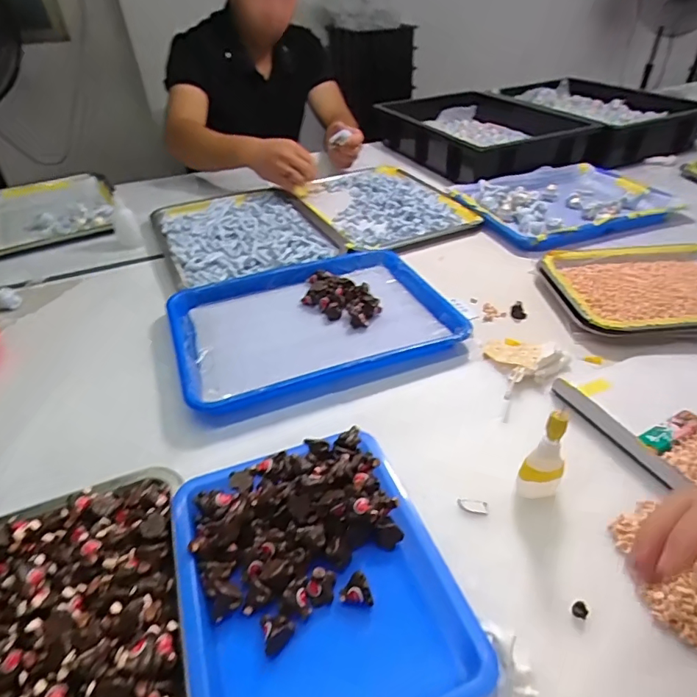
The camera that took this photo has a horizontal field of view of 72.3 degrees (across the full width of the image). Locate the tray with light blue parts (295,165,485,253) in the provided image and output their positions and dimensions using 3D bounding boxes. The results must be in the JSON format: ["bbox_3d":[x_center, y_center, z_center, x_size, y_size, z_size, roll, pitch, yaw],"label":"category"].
[{"bbox_3d":[0.054,-0.287,0.919,0.234,0.025,0.397,-16,40,-17],"label":"tray with light blue parts"}]

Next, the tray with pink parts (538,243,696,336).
[{"bbox_3d":[0.407,-0.087,0.627,0.285,0.018,0.194,-4,38,-2],"label":"tray with pink parts"}]

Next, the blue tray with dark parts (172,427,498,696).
[{"bbox_3d":[-0.025,0.159,0.337,0.171,0.038,0.207,-15,40,-15],"label":"blue tray with dark parts"}]

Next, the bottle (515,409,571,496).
[{"bbox_3d":[0.157,0.084,0.376,0.027,0.089,0.024,29,48,34],"label":"bottle"}]

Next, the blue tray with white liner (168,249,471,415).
[{"bbox_3d":[-0.047,-0.033,0.603,0.330,0.037,0.257,-17,40,-17],"label":"blue tray with white liner"}]

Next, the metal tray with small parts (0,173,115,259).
[{"bbox_3d":[-0.592,-0.272,0.921,0.249,0.023,0.361,-18,40,-18],"label":"metal tray with small parts"}]

